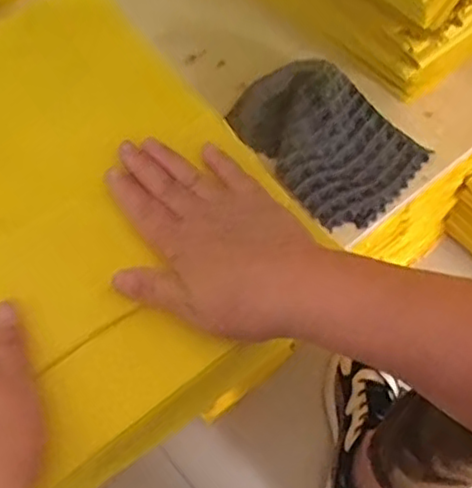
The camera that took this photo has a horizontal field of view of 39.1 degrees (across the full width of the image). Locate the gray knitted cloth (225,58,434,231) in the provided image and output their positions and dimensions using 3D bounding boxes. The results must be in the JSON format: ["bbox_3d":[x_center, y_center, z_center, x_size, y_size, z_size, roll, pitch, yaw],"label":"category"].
[{"bbox_3d":[0.075,-0.086,0.520,0.106,0.032,0.139,-33,68,-19],"label":"gray knitted cloth"}]

